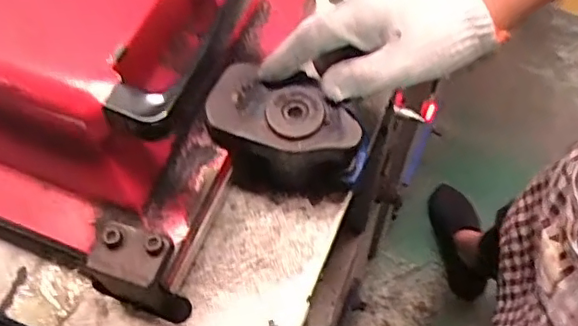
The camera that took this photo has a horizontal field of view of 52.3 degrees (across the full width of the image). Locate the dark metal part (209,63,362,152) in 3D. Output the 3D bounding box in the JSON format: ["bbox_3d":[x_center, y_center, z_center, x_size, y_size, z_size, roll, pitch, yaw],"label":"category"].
[{"bbox_3d":[-0.002,-0.042,0.428,0.107,0.015,0.064,12,60,8],"label":"dark metal part"}]

